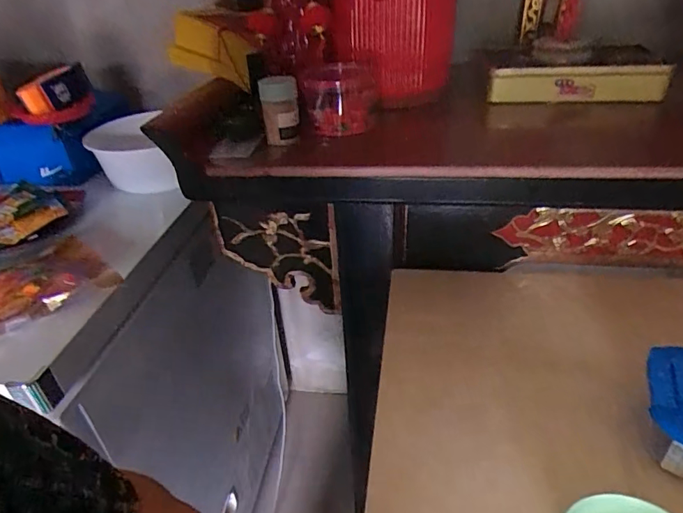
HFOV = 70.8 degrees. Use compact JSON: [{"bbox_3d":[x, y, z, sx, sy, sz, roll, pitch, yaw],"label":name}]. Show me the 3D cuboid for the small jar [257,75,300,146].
[{"bbox_3d":[-0.080,-0.194,0.629,0.048,0.081,0.046,-8,33,-5],"label":"small jar"}]

